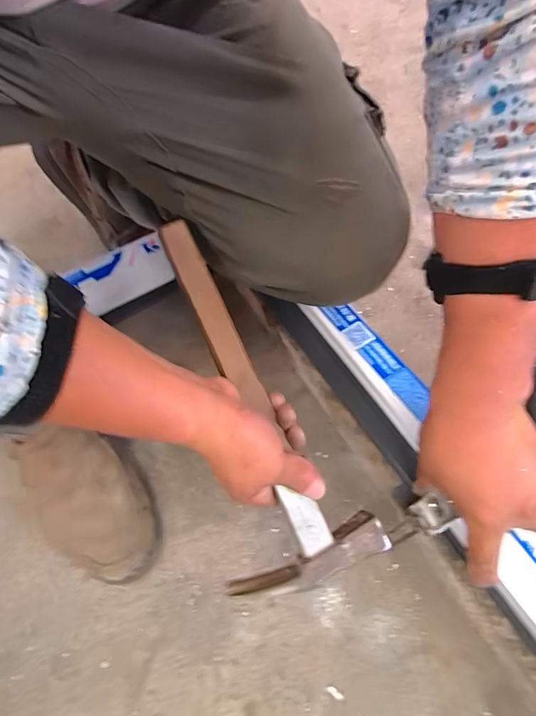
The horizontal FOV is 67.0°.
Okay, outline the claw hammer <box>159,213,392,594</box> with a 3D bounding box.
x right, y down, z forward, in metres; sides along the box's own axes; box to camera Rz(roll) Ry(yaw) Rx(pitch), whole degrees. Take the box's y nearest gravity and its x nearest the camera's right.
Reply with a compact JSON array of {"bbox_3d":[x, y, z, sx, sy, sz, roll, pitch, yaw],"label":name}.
[{"bbox_3d":[-0.024,0.040,0.342,0.123,0.024,0.320,-25,88,-10],"label":"claw hammer"}]

